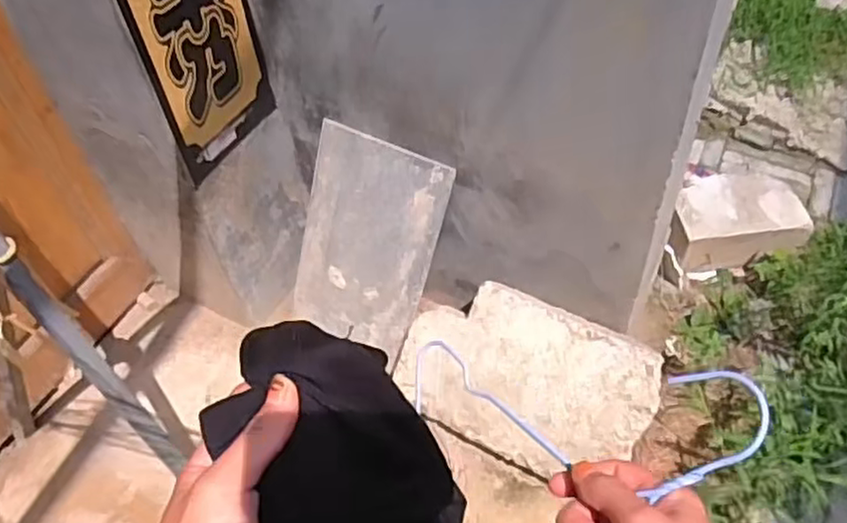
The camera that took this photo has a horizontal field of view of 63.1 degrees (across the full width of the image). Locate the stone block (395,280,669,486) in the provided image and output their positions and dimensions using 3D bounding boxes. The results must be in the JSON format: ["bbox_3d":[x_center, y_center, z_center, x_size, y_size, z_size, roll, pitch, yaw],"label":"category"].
[{"bbox_3d":[0.193,0.223,1.334,0.471,0.120,0.298,20,96,13],"label":"stone block"}]

